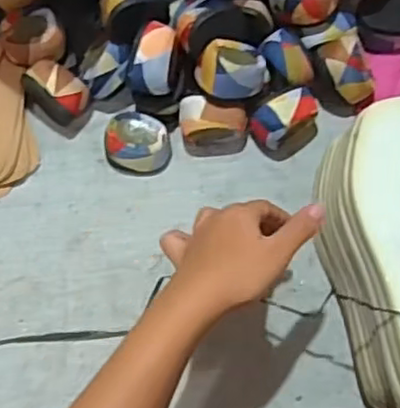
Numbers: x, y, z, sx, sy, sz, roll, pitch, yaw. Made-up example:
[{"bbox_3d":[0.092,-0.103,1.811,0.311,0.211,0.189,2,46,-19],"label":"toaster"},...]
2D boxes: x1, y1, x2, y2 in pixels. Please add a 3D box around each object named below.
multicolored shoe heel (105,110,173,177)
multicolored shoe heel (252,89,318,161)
[{"bbox_3d":[-0.058,-0.058,0.630,0.057,0.037,0.052,-1,67,1],"label":"multicolored shoe heel"},{"bbox_3d":[0.084,-0.081,0.629,0.065,0.049,0.047,-32,70,-11],"label":"multicolored shoe heel"}]

